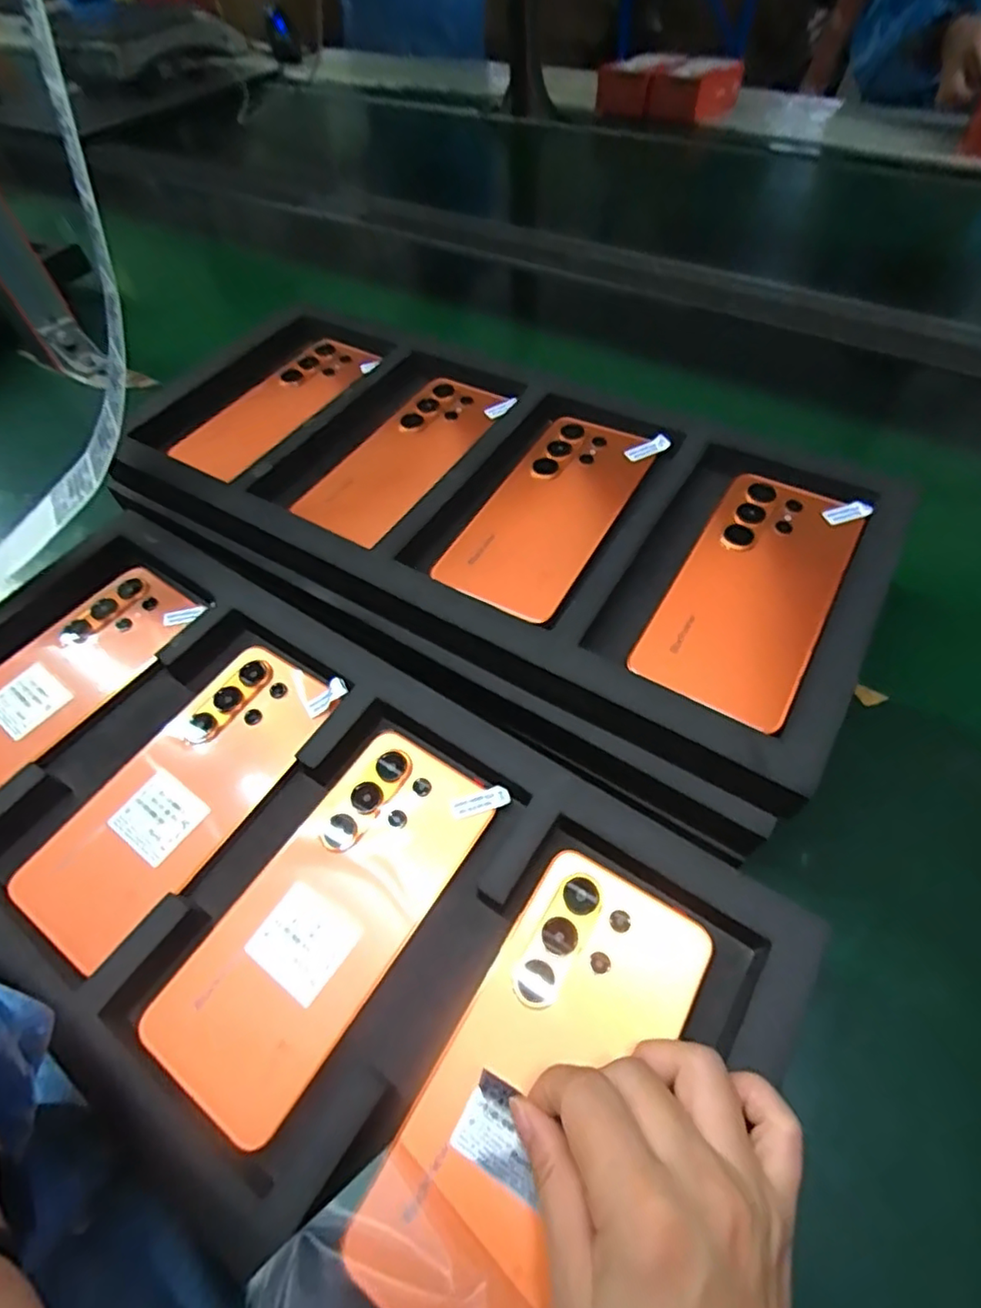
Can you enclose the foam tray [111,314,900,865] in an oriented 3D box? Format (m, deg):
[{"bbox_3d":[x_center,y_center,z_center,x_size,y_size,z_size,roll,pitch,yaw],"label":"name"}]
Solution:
[{"bbox_3d":[-0.012,-0.101,0.392,0.476,0.043,0.238,27,61,21],"label":"foam tray"}]

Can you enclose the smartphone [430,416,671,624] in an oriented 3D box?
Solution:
[{"bbox_3d":[0.037,-0.088,0.371,0.078,0.012,0.172,24,60,19],"label":"smartphone"}]

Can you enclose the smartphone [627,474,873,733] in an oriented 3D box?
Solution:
[{"bbox_3d":[0.142,-0.036,0.327,0.074,0.007,0.166,26,60,20],"label":"smartphone"}]

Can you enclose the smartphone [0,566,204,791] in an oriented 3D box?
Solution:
[{"bbox_3d":[-0.253,0.017,0.355,0.081,0.014,0.168,30,62,22],"label":"smartphone"}]

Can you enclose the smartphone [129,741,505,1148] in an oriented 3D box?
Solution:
[{"bbox_3d":[-0.073,0.117,0.281,0.074,0.010,0.169,28,61,22],"label":"smartphone"}]

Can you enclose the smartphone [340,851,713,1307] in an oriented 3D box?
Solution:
[{"bbox_3d":[0.020,0.169,0.240,0.075,0.007,0.169,27,64,21],"label":"smartphone"}]

